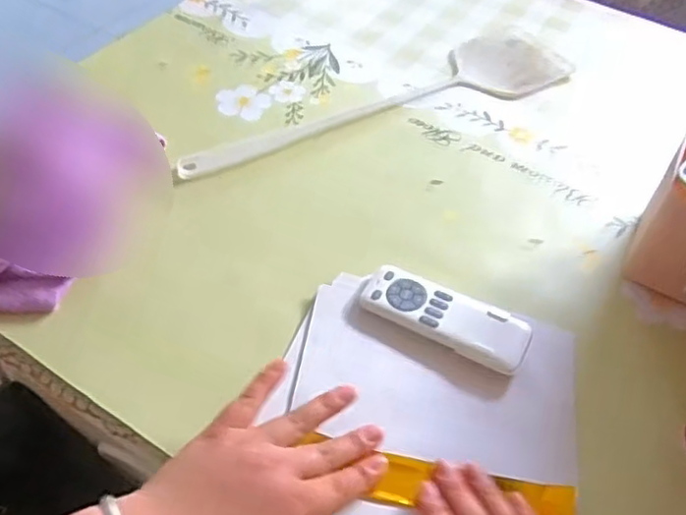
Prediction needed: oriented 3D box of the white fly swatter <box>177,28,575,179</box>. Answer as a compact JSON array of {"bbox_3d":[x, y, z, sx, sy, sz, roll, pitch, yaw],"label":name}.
[{"bbox_3d":[0.048,-0.167,0.669,0.461,0.014,0.109,-23,55,-23],"label":"white fly swatter"}]

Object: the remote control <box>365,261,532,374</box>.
[{"bbox_3d":[0.077,0.044,0.482,0.124,0.016,0.047,25,52,15],"label":"remote control"}]

